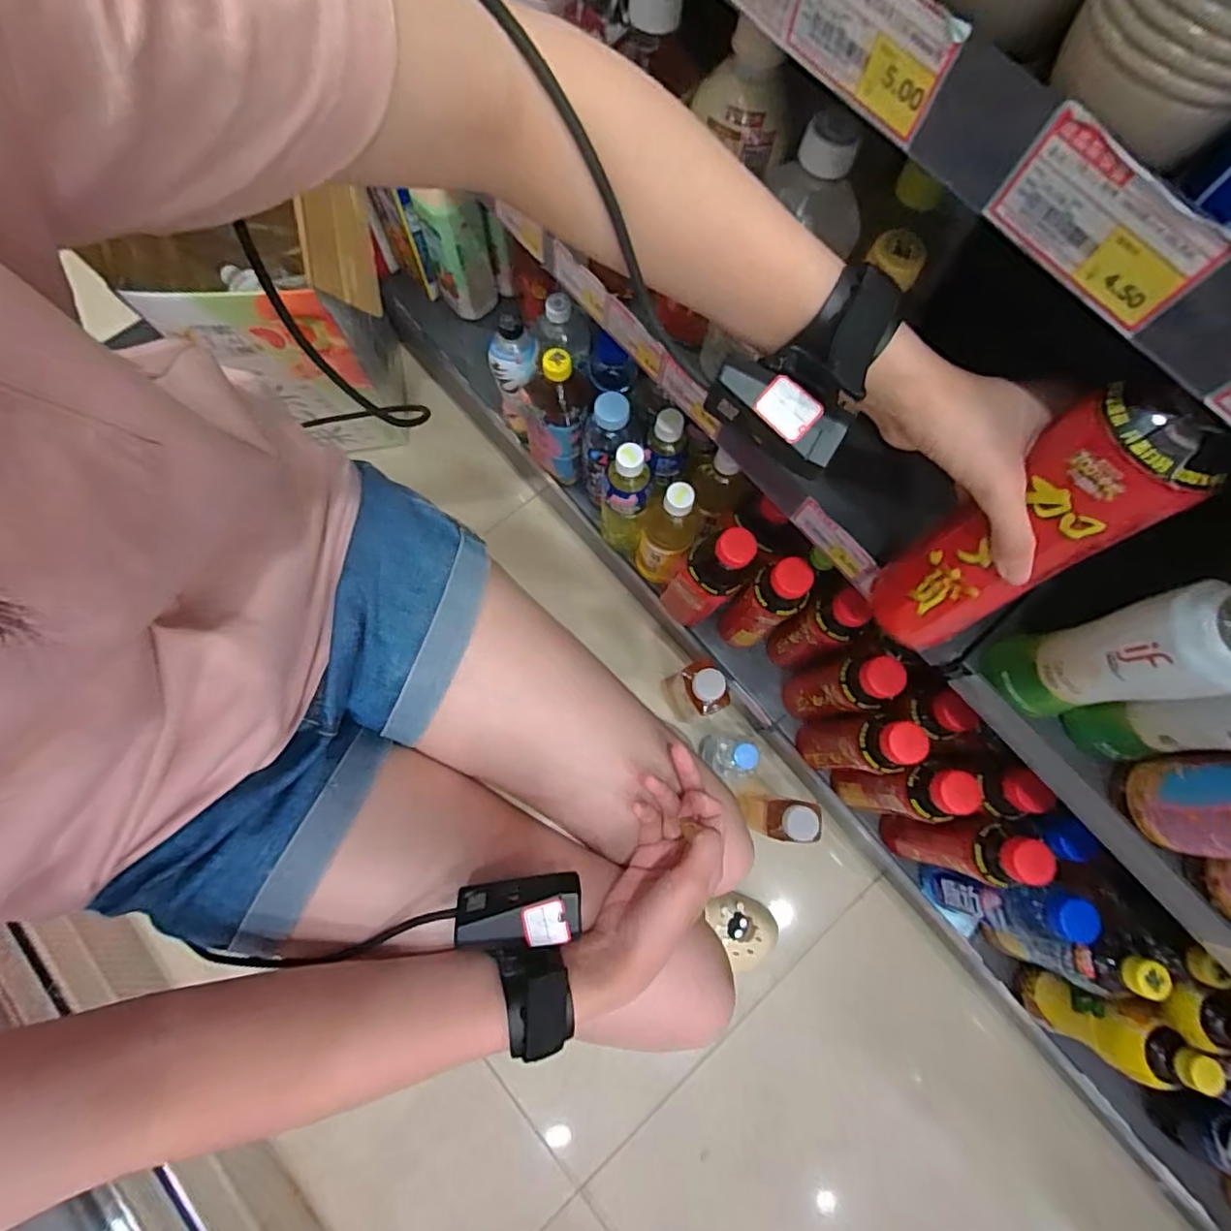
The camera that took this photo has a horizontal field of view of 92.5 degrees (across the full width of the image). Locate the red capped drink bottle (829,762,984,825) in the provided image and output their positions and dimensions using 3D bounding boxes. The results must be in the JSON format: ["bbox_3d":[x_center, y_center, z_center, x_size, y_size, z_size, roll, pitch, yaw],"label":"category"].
[{"bbox_3d":[0.302,0.193,0.648,0.061,0.222,0.055,8,76,1],"label":"red capped drink bottle"}]

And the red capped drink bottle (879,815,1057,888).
[{"bbox_3d":[0.360,0.246,0.633,0.063,0.219,0.059,13,76,2],"label":"red capped drink bottle"}]

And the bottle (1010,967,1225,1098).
[{"bbox_3d":[0.497,0.422,0.600,0.056,0.184,0.053,0,76,-1],"label":"bottle"}]

